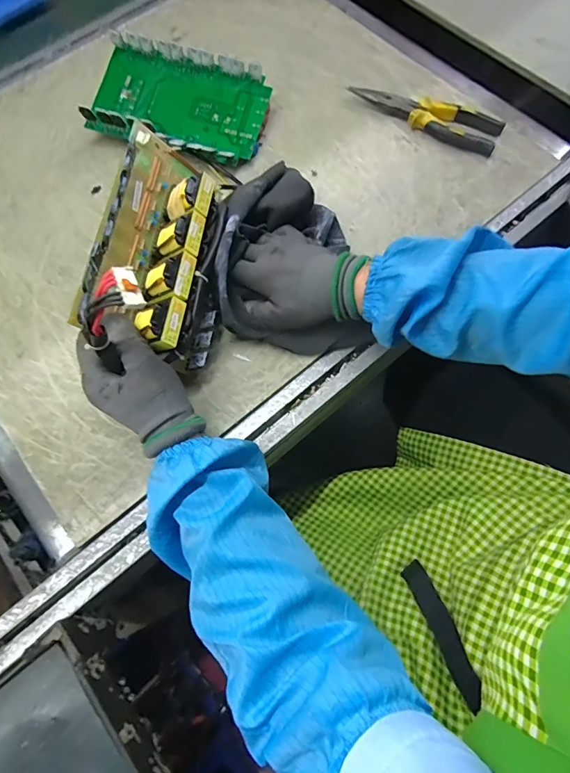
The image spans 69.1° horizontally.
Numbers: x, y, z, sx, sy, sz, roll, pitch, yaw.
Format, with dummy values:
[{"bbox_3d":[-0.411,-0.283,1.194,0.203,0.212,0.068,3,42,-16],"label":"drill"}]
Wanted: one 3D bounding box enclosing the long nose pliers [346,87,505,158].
[{"bbox_3d":[0.180,-0.350,0.533,0.190,0.021,0.061,24,73,10],"label":"long nose pliers"}]

